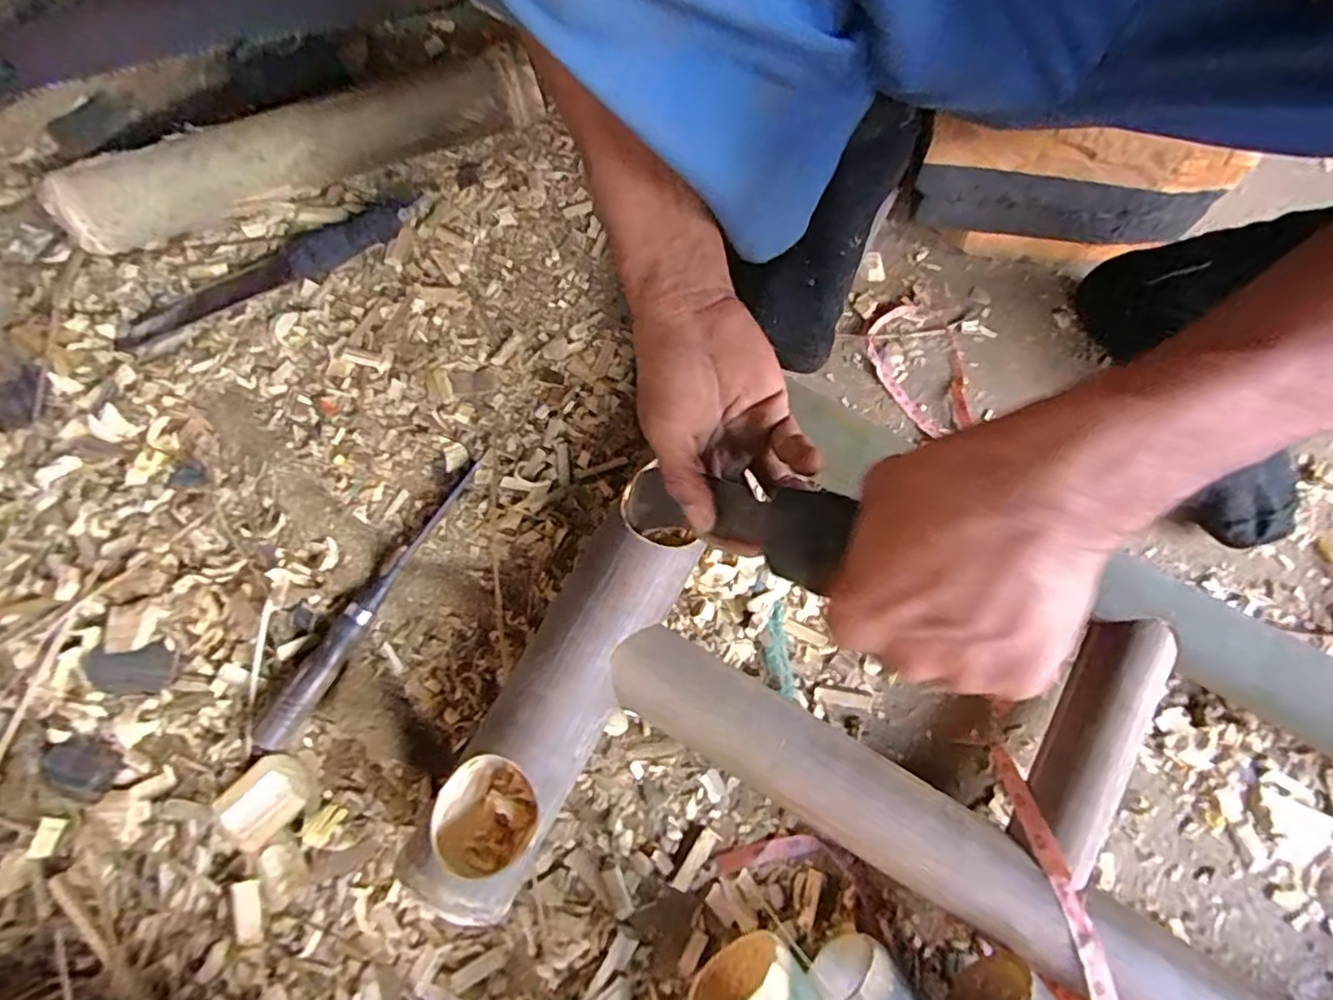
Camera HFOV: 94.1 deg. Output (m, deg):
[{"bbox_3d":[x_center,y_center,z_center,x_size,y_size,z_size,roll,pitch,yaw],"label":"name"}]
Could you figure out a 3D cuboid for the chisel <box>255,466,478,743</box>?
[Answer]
[{"bbox_3d":[-0.219,0.070,0.462,0.025,0.022,0.238,30,76,7],"label":"chisel"}]

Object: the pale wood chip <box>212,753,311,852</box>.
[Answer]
[{"bbox_3d":[-0.279,0.208,0.432,0.046,0.018,0.056,42,78,10],"label":"pale wood chip"}]

